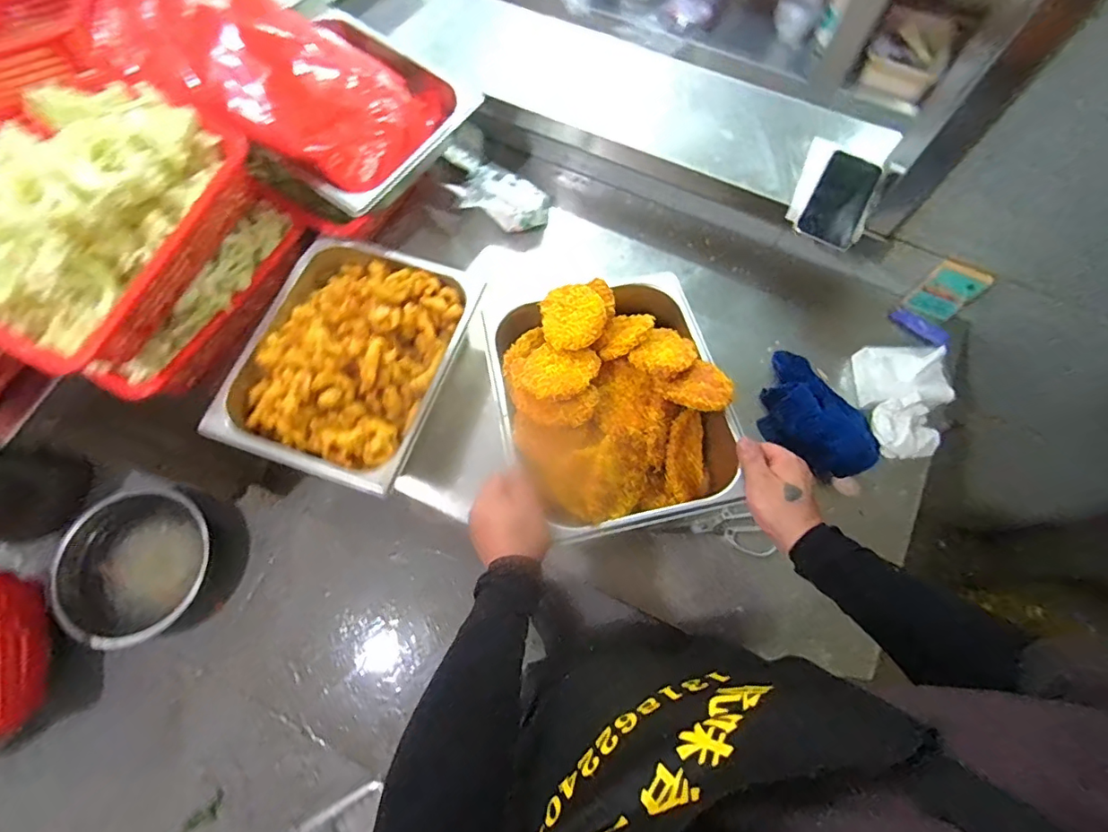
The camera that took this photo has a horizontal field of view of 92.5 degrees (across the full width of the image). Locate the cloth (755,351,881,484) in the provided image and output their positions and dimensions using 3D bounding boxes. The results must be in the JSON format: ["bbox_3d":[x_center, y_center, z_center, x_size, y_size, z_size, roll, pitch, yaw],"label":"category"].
[{"bbox_3d":[0.366,-0.001,0.749,0.121,0.043,0.191,-34,72,-10],"label":"cloth"}]

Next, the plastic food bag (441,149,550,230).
[{"bbox_3d":[-0.103,-0.371,0.872,0.197,0.046,0.098,32,74,12],"label":"plastic food bag"}]

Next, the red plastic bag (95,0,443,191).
[{"bbox_3d":[-0.382,-0.467,0.711,0.420,0.097,0.214,24,80,-16],"label":"red plastic bag"}]

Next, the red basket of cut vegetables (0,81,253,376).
[{"bbox_3d":[-0.558,-0.243,0.640,0.217,0.143,0.350,28,73,11],"label":"red basket of cut vegetables"}]

